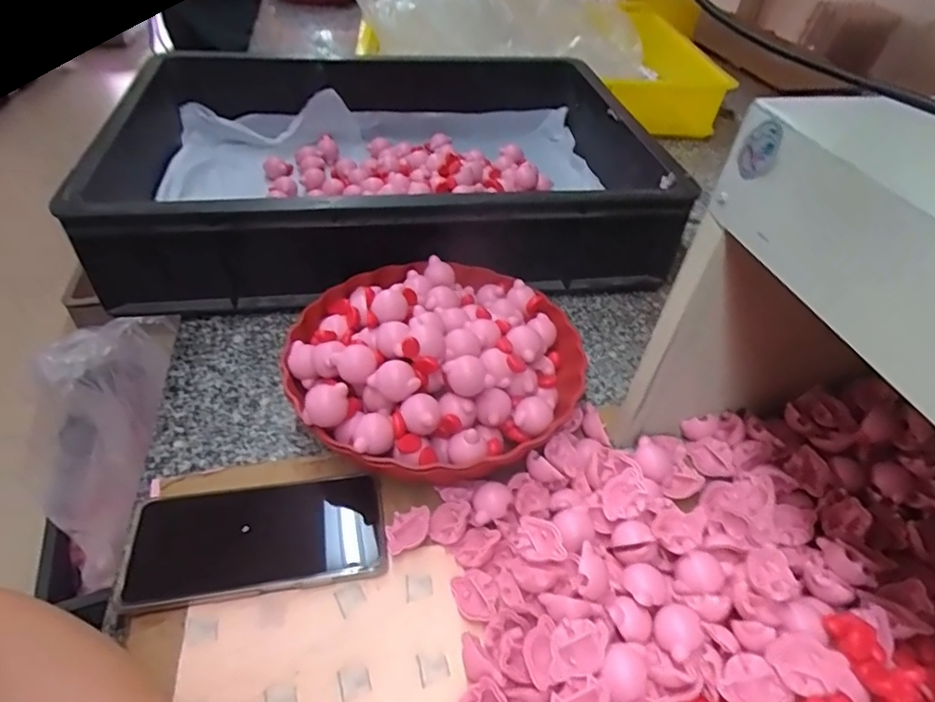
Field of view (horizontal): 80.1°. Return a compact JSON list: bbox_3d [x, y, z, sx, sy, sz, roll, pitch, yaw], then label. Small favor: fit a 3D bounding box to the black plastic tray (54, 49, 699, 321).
[{"bbox_3d":[-0.093,-0.242,0.695,0.575,0.139,0.468,-9,43,-11],"label":"black plastic tray"}]

